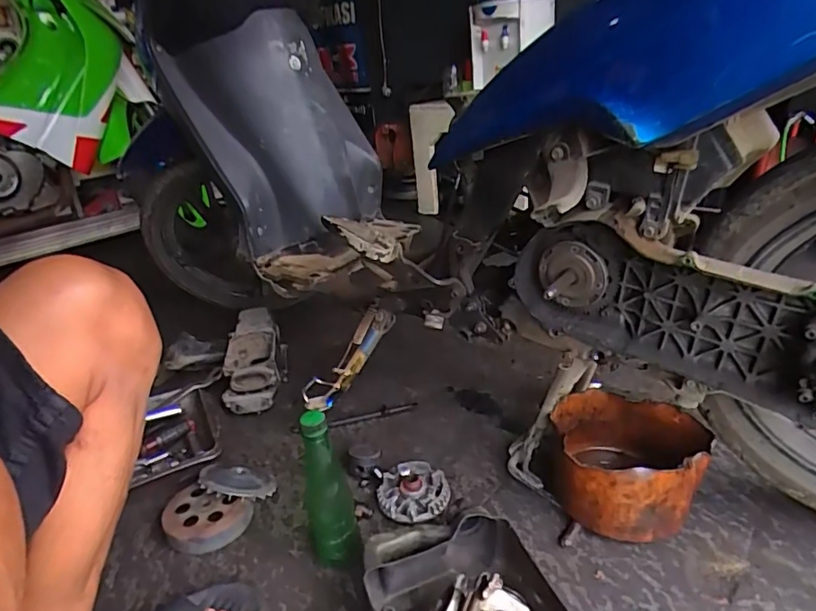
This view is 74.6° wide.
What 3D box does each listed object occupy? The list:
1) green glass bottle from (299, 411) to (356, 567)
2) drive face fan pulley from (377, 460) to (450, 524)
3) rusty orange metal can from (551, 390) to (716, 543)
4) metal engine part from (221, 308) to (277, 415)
[{"bbox_3d":[-0.098,0.226,0.646,0.052,0.226,0.063,-13,27,-19],"label":"green glass bottle"},{"bbox_3d":[0.009,0.265,0.758,0.097,0.022,0.094,-3,26,2],"label":"drive face fan pulley"},{"bbox_3d":[0.286,0.216,0.715,0.186,0.116,0.169,8,28,23],"label":"rusty orange metal can"},{"bbox_3d":[-0.314,0.110,1.096,0.106,0.076,0.330,-9,26,-9],"label":"metal engine part"}]

